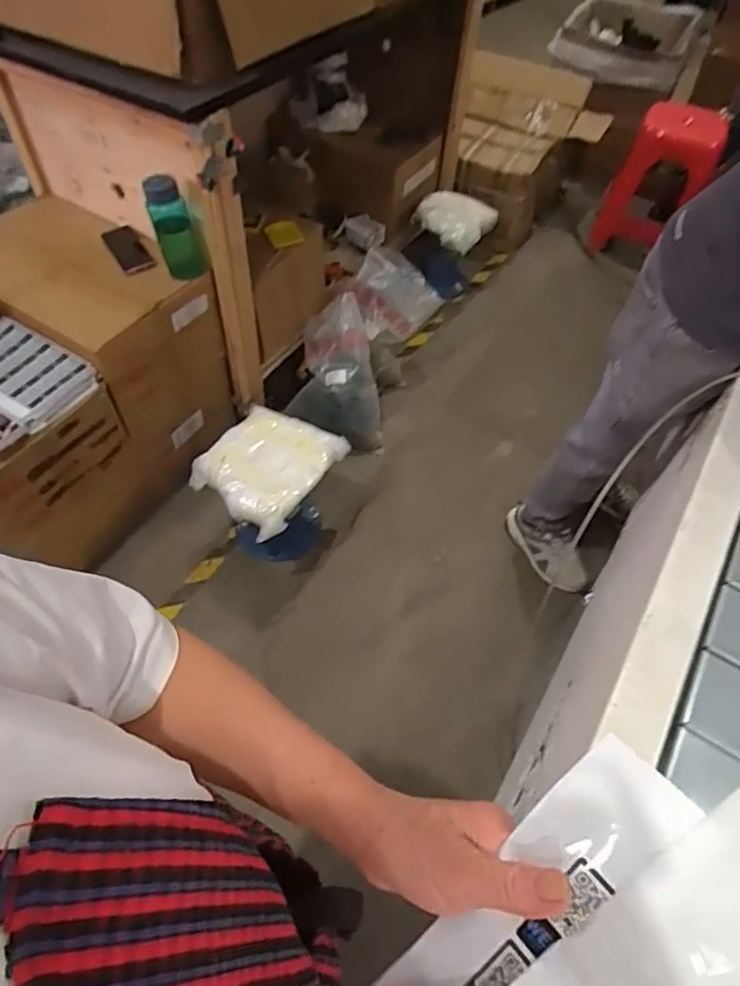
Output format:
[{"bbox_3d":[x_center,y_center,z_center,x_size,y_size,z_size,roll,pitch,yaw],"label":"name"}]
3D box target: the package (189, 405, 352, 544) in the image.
[{"bbox_3d":[-0.236,-0.074,1.308,0.254,0.075,0.295,26,56,15],"label":"package"}]

